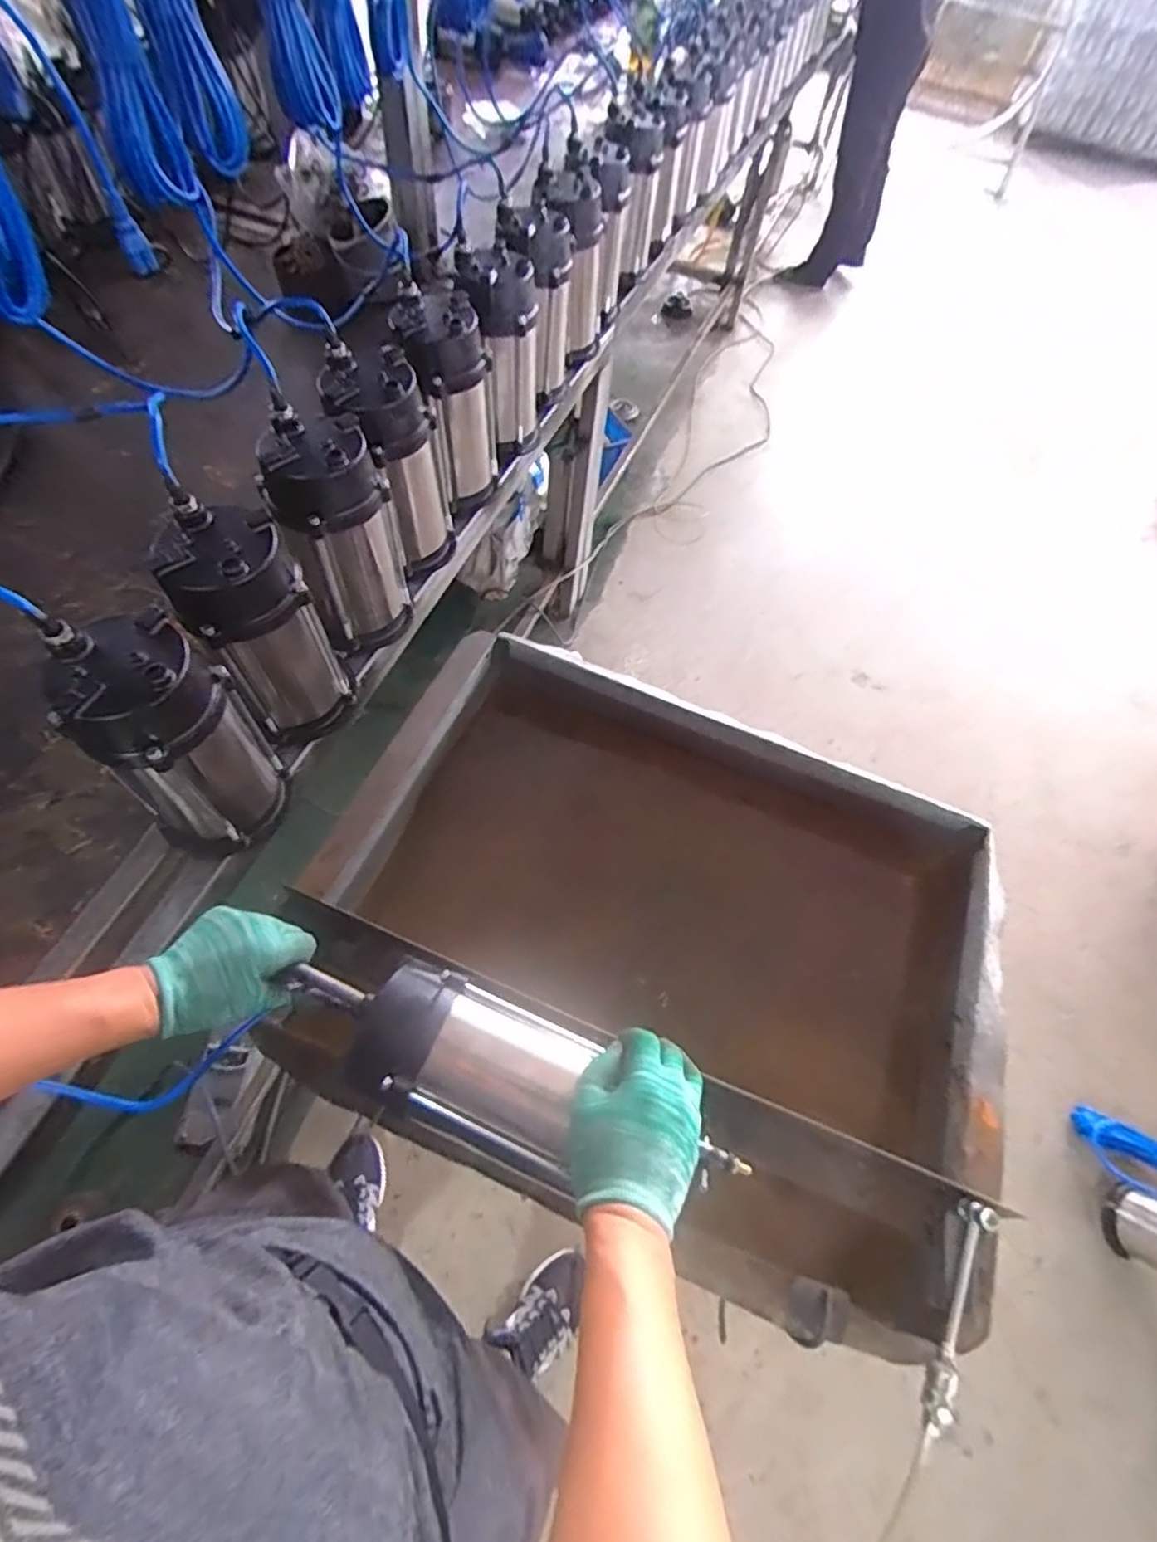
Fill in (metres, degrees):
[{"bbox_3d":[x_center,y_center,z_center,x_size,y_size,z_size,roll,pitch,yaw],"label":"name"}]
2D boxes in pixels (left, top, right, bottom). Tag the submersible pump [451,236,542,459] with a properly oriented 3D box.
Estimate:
[{"bbox_3d":[-0.117,-0.629,1.006,0.117,0.255,0.108,-4,61,-8],"label":"submersible pump"}]

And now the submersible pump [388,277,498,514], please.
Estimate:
[{"bbox_3d":[-0.180,-0.504,0.932,0.122,0.263,0.120,-8,62,-10],"label":"submersible pump"}]

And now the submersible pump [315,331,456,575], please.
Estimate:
[{"bbox_3d":[-0.237,-0.379,0.856,0.128,0.260,0.125,-18,64,-15],"label":"submersible pump"}]

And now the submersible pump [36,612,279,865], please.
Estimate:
[{"bbox_3d":[-0.386,-0.021,0.641,0.104,0.262,0.123,19,60,5],"label":"submersible pump"}]

